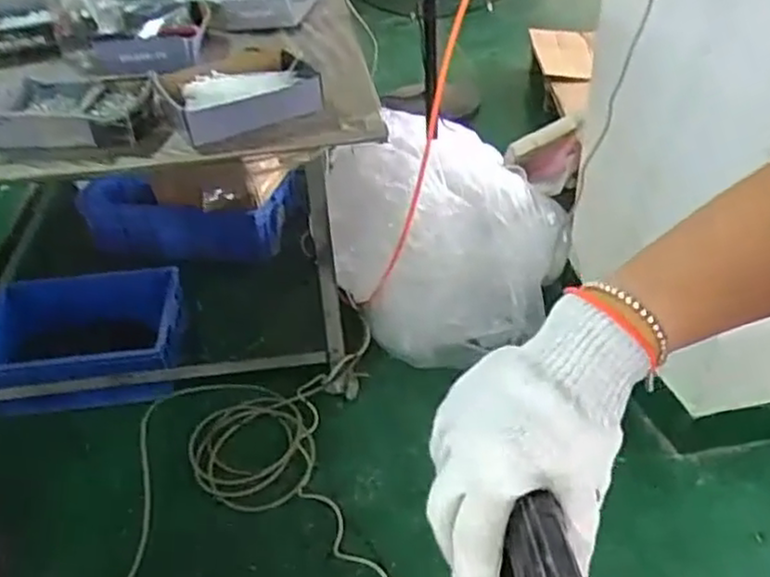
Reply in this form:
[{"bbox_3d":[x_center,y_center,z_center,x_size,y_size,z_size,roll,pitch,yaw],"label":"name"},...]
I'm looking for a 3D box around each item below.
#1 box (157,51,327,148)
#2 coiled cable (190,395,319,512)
[{"bbox_3d":[-0.250,-0.347,1.236,0.249,0.075,0.181,-20,41,-20],"label":"box"},{"bbox_3d":[-0.294,0.358,1.591,0.273,0.027,0.308,-2,38,3],"label":"coiled cable"}]

